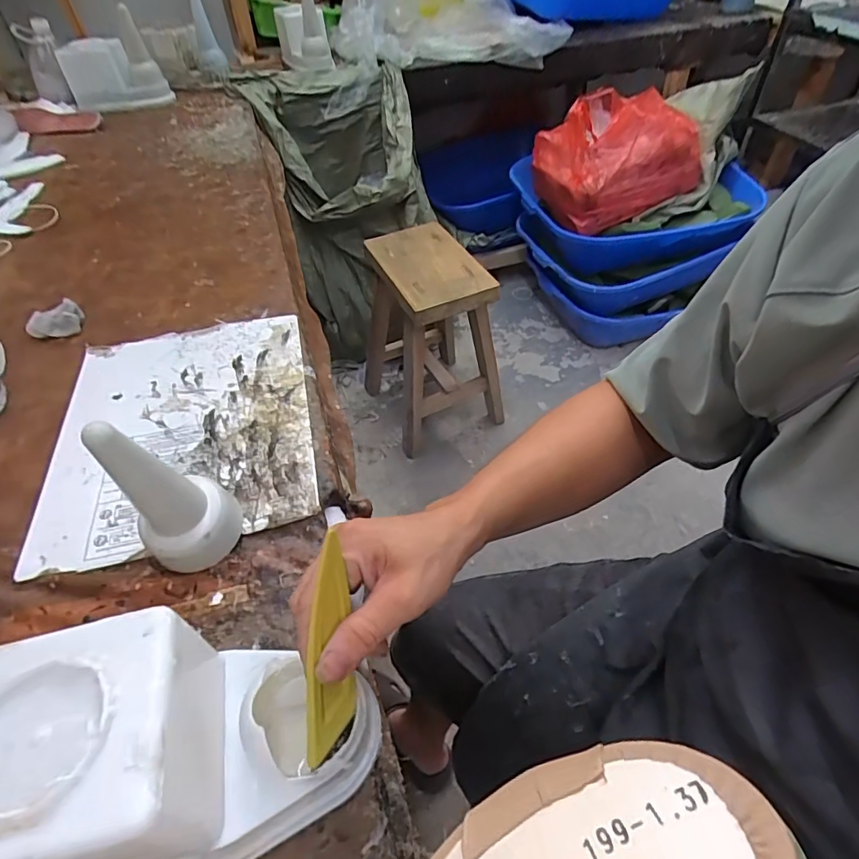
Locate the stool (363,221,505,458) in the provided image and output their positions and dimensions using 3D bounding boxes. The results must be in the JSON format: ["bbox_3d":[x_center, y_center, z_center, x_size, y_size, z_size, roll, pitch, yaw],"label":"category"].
[{"bbox_3d":[0.006,-0.239,1.331,0.282,0.466,0.348,-24,50,-18],"label":"stool"}]

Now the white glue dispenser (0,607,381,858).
[{"bbox_3d":[-0.130,0.168,0.276,0.201,0.114,0.106,-11,48,-7],"label":"white glue dispenser"}]

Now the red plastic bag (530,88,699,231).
[{"bbox_3d":[0.486,-0.702,1.336,0.390,0.270,0.211,-18,49,-13],"label":"red plastic bag"}]

